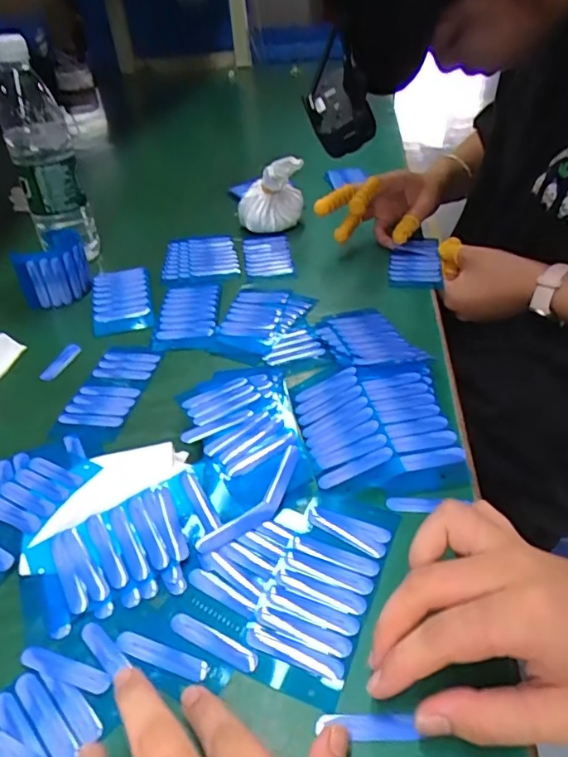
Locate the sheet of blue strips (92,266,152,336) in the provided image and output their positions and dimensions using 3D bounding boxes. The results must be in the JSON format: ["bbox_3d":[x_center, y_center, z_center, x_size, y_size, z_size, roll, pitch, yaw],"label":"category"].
[{"bbox_3d":[-0.161,-0.078,0.538,0.056,0.022,0.089,-11,38,-7],"label":"sheet of blue strips"}]

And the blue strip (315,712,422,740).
[{"bbox_3d":[0.037,0.154,0.241,0.043,0.004,0.011,0,38,10],"label":"blue strip"}]

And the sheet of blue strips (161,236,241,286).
[{"bbox_3d":[-0.097,-0.137,0.624,0.085,0.007,0.108,-10,38,-6],"label":"sheet of blue strips"}]

